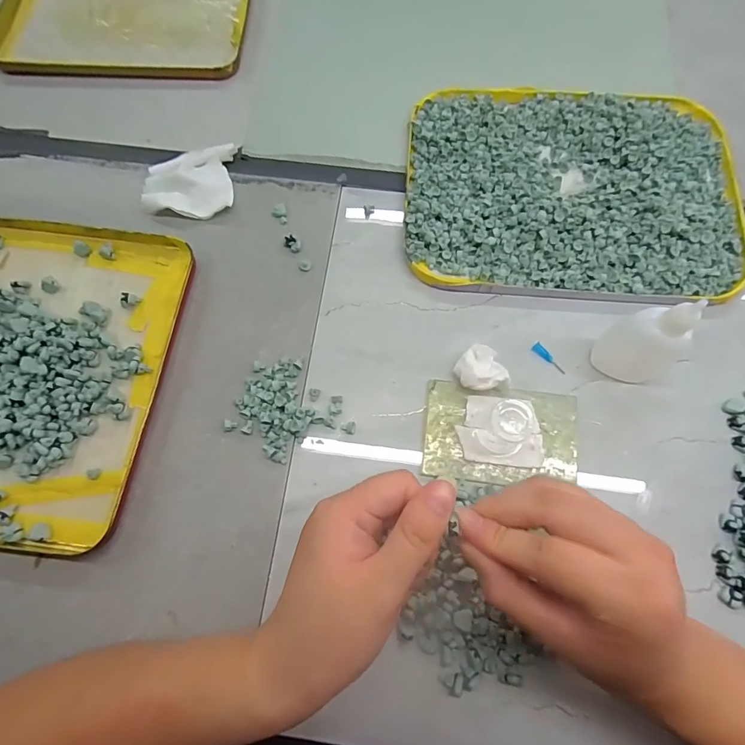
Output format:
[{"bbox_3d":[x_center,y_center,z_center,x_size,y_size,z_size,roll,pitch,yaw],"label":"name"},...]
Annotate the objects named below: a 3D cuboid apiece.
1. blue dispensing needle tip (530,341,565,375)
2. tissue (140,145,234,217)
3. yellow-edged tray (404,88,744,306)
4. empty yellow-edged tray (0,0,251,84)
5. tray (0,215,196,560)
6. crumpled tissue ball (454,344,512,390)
[{"bbox_3d":[0.134,-0.010,0.328,0.007,0.004,0.030,-41,75,-14],"label":"blue dispensing needle tip"},{"bbox_3d":[-0.159,-0.164,0.377,0.075,0.013,0.067,-7,70,-3],"label":"tissue"},{"bbox_3d":[0.167,-0.155,0.368,0.269,0.027,0.203,6,70,2],"label":"yellow-edged tray"},{"bbox_3d":[-0.247,-0.378,0.446,0.240,0.015,0.219,2,70,1],"label":"empty yellow-edged tray"},{"bbox_3d":[-0.276,-0.009,0.324,0.246,0.016,0.246,8,70,3],"label":"tray"},{"bbox_3d":[0.078,-0.001,0.315,0.030,0.020,0.034,-21,71,-7],"label":"crumpled tissue ball"}]

